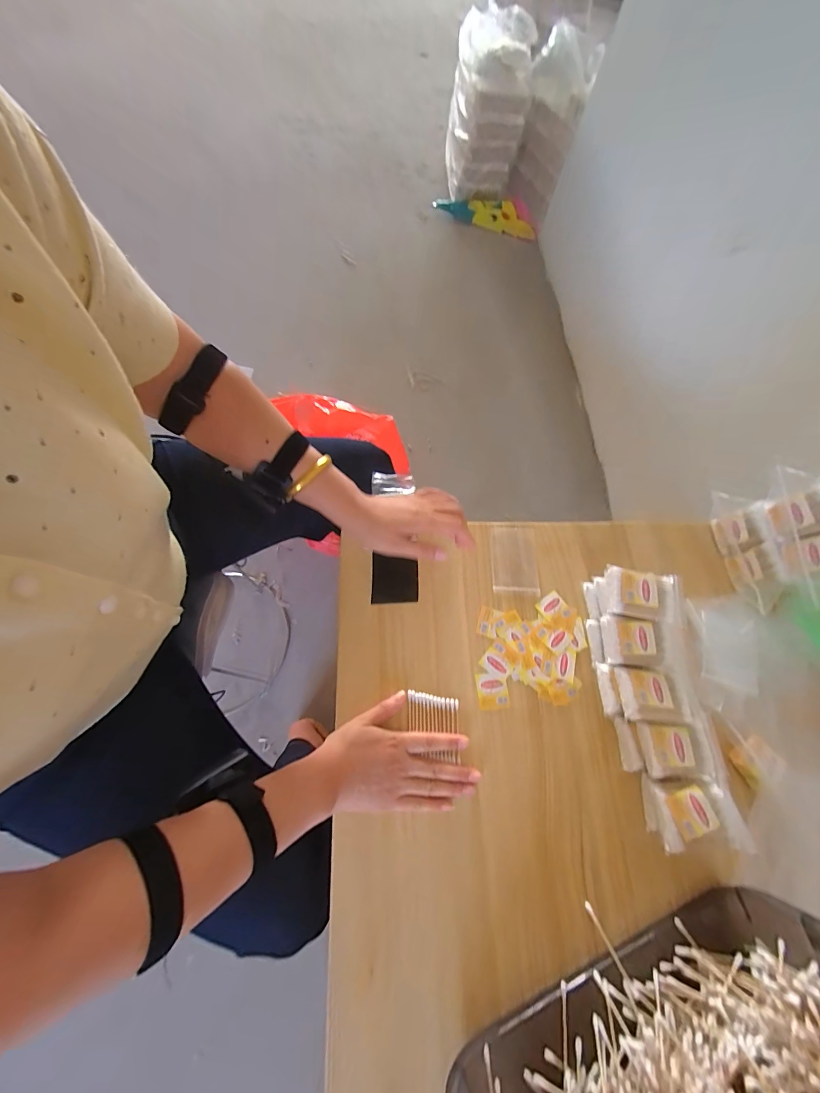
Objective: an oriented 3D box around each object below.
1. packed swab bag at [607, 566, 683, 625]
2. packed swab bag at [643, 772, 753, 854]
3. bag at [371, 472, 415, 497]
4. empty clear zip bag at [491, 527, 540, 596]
[{"bbox_3d":[0.293,0.060,0.484,0.079,0.025,0.063,14,68,0],"label":"packed swab bag"},{"bbox_3d":[0.301,0.284,0.409,0.097,0.018,0.065,-2,59,2],"label":"packed swab bag"},{"bbox_3d":[-0.026,-0.094,0.573,0.063,0.006,0.035,5,67,0],"label":"bag"},{"bbox_3d":[0.151,0.019,0.557,0.066,0.005,0.101,4,67,-1],"label":"empty clear zip bag"}]

